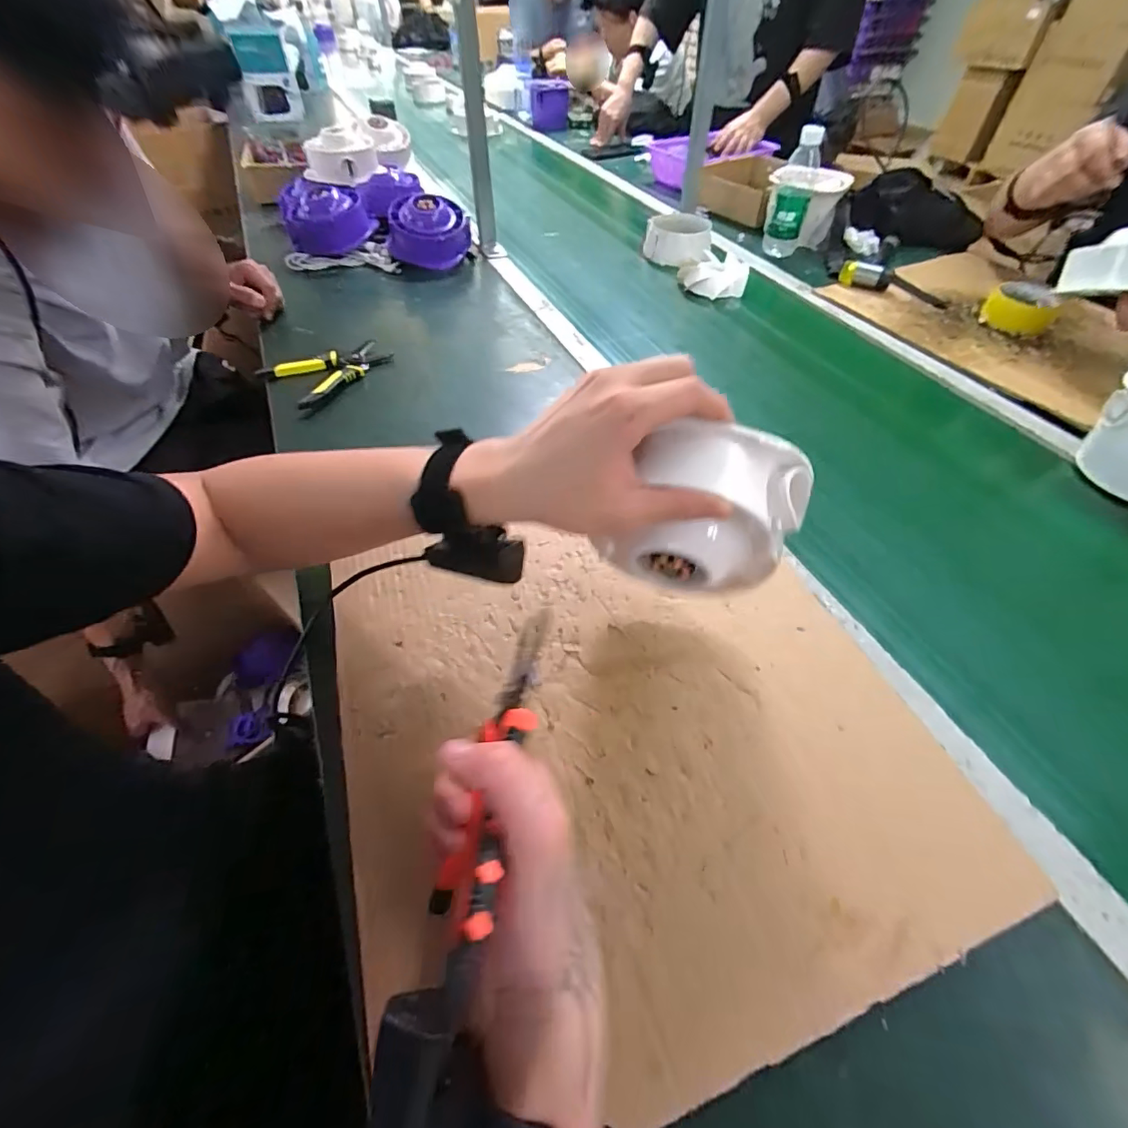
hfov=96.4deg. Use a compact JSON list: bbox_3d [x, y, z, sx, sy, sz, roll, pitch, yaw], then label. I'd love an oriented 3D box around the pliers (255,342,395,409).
[{"bbox_3d":[-0.309,-0.263,0.677,0.107,0.020,0.154,34,59,24],"label":"pliers"}]

